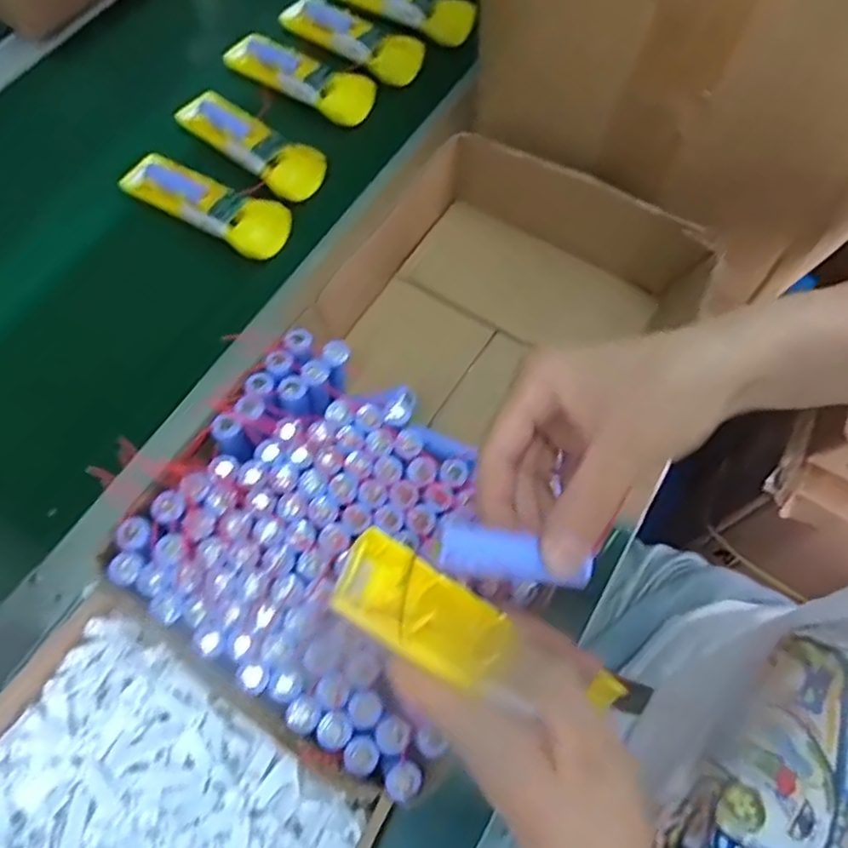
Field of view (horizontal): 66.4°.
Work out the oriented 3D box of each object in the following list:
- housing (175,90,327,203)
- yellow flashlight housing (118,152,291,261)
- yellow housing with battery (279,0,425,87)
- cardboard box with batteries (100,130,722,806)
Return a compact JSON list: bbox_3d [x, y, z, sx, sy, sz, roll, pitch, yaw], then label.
[{"bbox_3d":[-0.166,-0.267,0.610,0.175,0.023,0.048,38,72,17],"label":"housing"},{"bbox_3d":[-0.190,-0.196,0.578,0.169,0.024,0.053,30,70,14],"label":"yellow flashlight housing"},{"bbox_3d":[-0.076,-0.402,0.667,0.163,0.034,0.053,30,70,14],"label":"yellow housing with battery"},{"bbox_3d":[0.012,-0.001,0.482,0.265,0.131,0.428,31,71,14],"label":"cardboard box with batteries"}]

